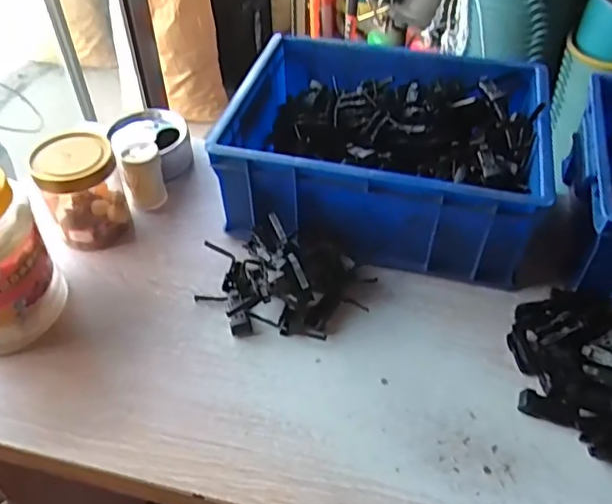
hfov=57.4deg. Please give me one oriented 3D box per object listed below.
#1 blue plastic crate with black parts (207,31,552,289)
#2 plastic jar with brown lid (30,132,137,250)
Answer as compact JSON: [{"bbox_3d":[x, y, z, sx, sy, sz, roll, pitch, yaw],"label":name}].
[{"bbox_3d":[0.089,-0.117,0.662,0.334,0.137,0.261,10,47,8],"label":"blue plastic crate with black parts"},{"bbox_3d":[-0.249,-0.073,0.624,0.083,0.121,0.077,0,47,0],"label":"plastic jar with brown lid"}]

